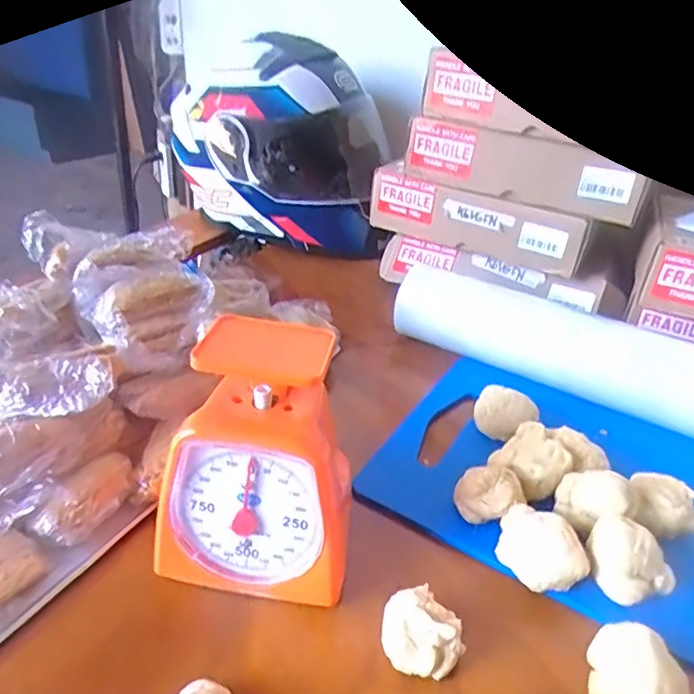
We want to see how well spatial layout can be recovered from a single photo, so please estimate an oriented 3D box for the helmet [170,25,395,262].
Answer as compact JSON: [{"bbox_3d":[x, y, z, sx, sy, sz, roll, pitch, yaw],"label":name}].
[{"bbox_3d":[-0.101,-0.306,0.842,0.274,0.239,0.266,-3,34,-10],"label":"helmet"}]

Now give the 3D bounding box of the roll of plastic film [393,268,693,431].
[{"bbox_3d":[0.288,0.023,0.554,0.496,0.069,0.081,21,37,25],"label":"roll of plastic film"}]

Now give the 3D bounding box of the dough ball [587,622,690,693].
[{"bbox_3d":[0.162,0.189,0.325,0.051,0.040,0.045,23,38,27],"label":"dough ball"}]

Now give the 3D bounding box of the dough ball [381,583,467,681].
[{"bbox_3d":[0.044,0.168,0.341,0.045,0.031,0.038,4,33,0],"label":"dough ball"}]

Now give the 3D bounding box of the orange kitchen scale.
[{"bbox_3d":[-0.055,0.069,0.370,0.111,0.150,0.094,7,34,5],"label":"orange kitchen scale"}]

